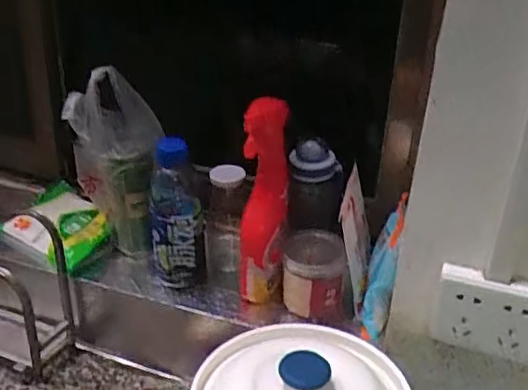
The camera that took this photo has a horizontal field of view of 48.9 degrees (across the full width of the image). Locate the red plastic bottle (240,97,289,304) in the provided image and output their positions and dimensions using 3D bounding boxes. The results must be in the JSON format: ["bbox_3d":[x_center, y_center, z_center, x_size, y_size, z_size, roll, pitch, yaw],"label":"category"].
[{"bbox_3d":[0.000,0.016,0.746,0.058,0.271,0.057,3,27,1],"label":"red plastic bottle"}]

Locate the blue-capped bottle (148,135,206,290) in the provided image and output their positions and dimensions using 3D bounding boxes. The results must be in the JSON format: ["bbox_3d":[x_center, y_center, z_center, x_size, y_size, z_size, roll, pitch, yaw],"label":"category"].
[{"bbox_3d":[-0.119,0.028,0.789,0.064,0.202,0.067,-12,30,-27],"label":"blue-capped bottle"}]

